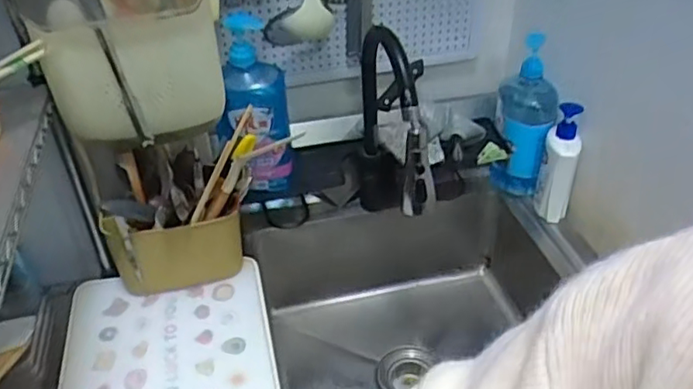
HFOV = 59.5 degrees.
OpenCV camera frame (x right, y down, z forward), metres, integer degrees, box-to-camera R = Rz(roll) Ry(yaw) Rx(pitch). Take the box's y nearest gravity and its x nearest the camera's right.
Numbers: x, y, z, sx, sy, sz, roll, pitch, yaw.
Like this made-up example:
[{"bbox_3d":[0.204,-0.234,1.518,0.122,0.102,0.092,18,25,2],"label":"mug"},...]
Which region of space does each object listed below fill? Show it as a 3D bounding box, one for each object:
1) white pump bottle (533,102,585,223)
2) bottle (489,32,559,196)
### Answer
[{"bbox_3d":[0.338,-0.048,0.964,0.051,0.184,0.066,10,37,17],"label":"white pump bottle"},{"bbox_3d":[0.297,-0.115,1.015,0.093,0.268,0.089,9,37,15],"label":"bottle"}]

